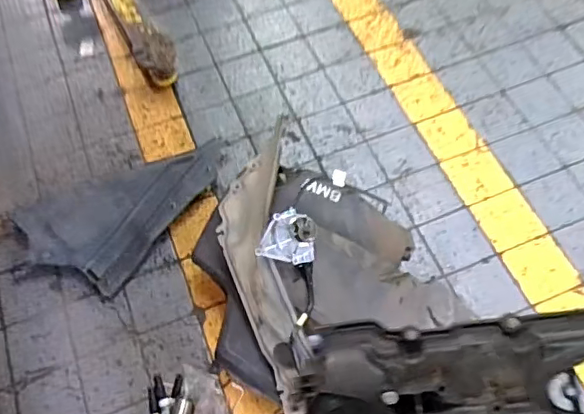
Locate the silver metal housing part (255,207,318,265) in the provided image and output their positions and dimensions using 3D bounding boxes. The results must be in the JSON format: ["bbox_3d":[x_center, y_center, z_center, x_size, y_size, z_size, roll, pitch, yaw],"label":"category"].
[{"bbox_3d":[-0.005,0.067,1.279,0.121,0.037,0.115,14,81,-6],"label":"silver metal housing part"}]

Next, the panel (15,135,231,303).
[{"bbox_3d":[-0.409,0.027,1.509,0.561,0.089,0.285,-26,65,-11],"label":"panel"}]

